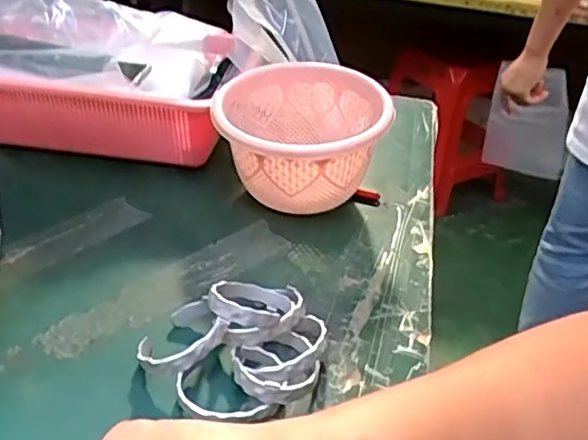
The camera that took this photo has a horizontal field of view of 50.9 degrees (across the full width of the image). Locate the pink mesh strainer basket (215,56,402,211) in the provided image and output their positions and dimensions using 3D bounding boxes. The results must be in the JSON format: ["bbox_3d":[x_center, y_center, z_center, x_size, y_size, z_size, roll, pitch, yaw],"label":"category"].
[{"bbox_3d":[0.001,-0.069,0.547,0.136,0.104,0.158,0,32,-9],"label":"pink mesh strainer basket"}]

